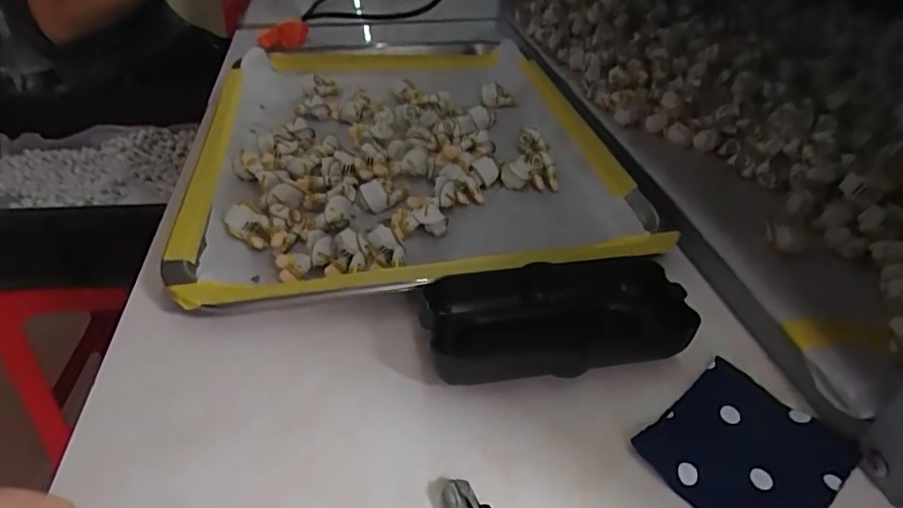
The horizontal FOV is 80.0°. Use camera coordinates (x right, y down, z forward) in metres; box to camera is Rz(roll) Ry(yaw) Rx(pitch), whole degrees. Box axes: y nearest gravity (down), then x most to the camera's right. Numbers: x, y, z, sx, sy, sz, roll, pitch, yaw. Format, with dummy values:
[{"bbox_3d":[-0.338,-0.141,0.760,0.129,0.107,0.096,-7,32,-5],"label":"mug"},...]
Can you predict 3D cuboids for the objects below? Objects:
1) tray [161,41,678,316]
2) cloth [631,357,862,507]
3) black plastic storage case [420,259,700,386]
[{"bbox_3d":[-0.040,-0.081,0.371,0.255,0.032,0.331,-7,38,-10],"label":"tray"},{"bbox_3d":[0.110,0.074,0.200,0.067,0.006,0.057,-27,46,-31],"label":"cloth"},{"bbox_3d":[0.047,0.027,0.239,0.112,0.029,0.046,-4,38,-7],"label":"black plastic storage case"}]

